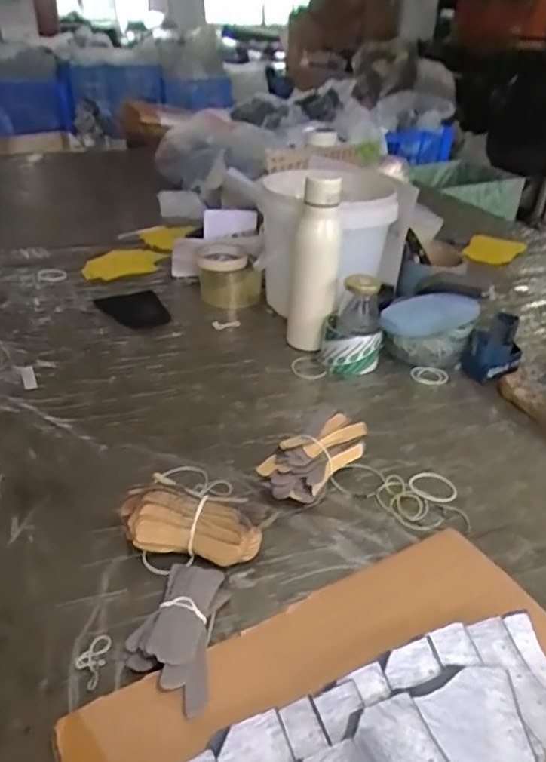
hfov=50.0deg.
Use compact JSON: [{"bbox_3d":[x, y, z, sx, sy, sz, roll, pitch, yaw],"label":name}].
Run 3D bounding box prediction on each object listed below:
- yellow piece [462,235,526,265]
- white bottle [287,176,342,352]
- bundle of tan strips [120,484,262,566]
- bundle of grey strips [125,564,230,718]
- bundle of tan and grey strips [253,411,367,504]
[{"bbox_3d":[0.478,-0.285,1.269,0.112,0.022,0.137,19,36,25],"label":"yellow piece"},{"bbox_3d":[0.057,-0.156,0.818,0.064,0.242,0.073,4,30,2],"label":"white bottle"},{"bbox_3d":[-0.073,0.127,0.513,0.120,0.057,0.037,7,31,7],"label":"bundle of tan strips"},{"bbox_3d":[-0.071,0.187,0.445,0.064,0.019,0.118,7,31,7],"label":"bundle of grey strips"},{"bbox_3d":[0.039,0.081,0.610,0.073,0.052,0.128,28,39,36],"label":"bundle of tan and grey strips"}]

